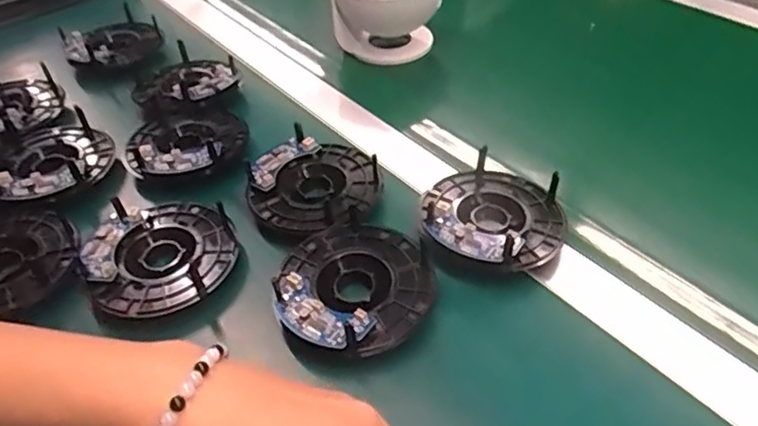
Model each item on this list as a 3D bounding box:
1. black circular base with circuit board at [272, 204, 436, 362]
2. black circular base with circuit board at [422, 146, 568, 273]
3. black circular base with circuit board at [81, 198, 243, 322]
[{"bbox_3d":[-0.016,0.043,0.375,0.097,0.024,0.104,-3,44,3],"label":"black circular base with circuit board"},{"bbox_3d":[0.081,0.001,0.410,0.096,0.032,0.097,6,46,12],"label":"black circular base with circuit board"},{"bbox_3d":[-0.146,0.026,0.394,0.095,0.015,0.096,-3,44,3],"label":"black circular base with circuit board"}]

